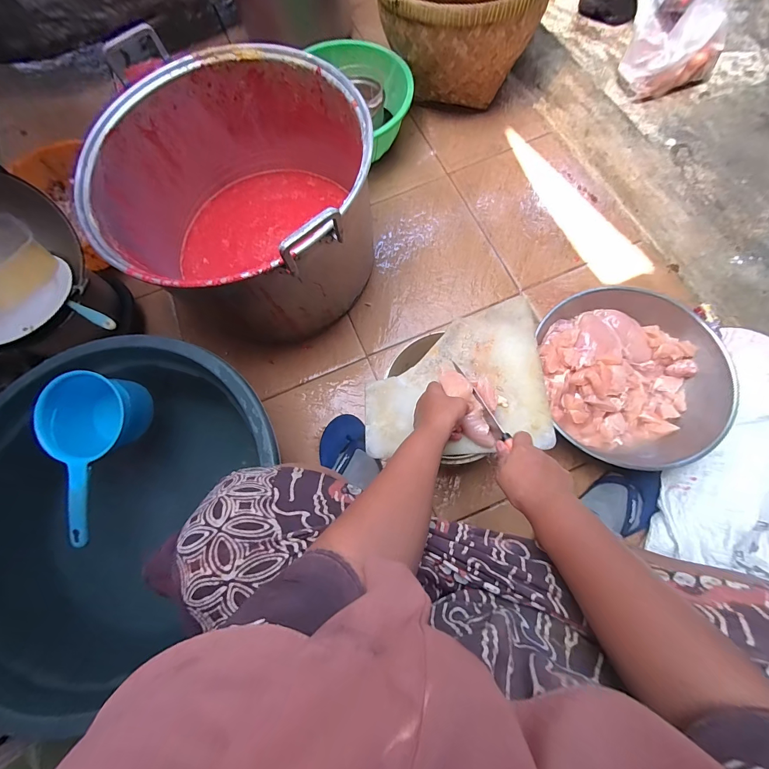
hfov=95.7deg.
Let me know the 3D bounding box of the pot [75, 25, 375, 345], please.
[{"bbox_3d":[-0.277,-0.368,0.731,0.496,0.358,0.503,-1,74,2],"label":"pot"}]

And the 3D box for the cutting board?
[{"bbox_3d":[0.110,-0.012,0.563,0.283,0.021,0.240,-4,74,1],"label":"cutting board"}]

